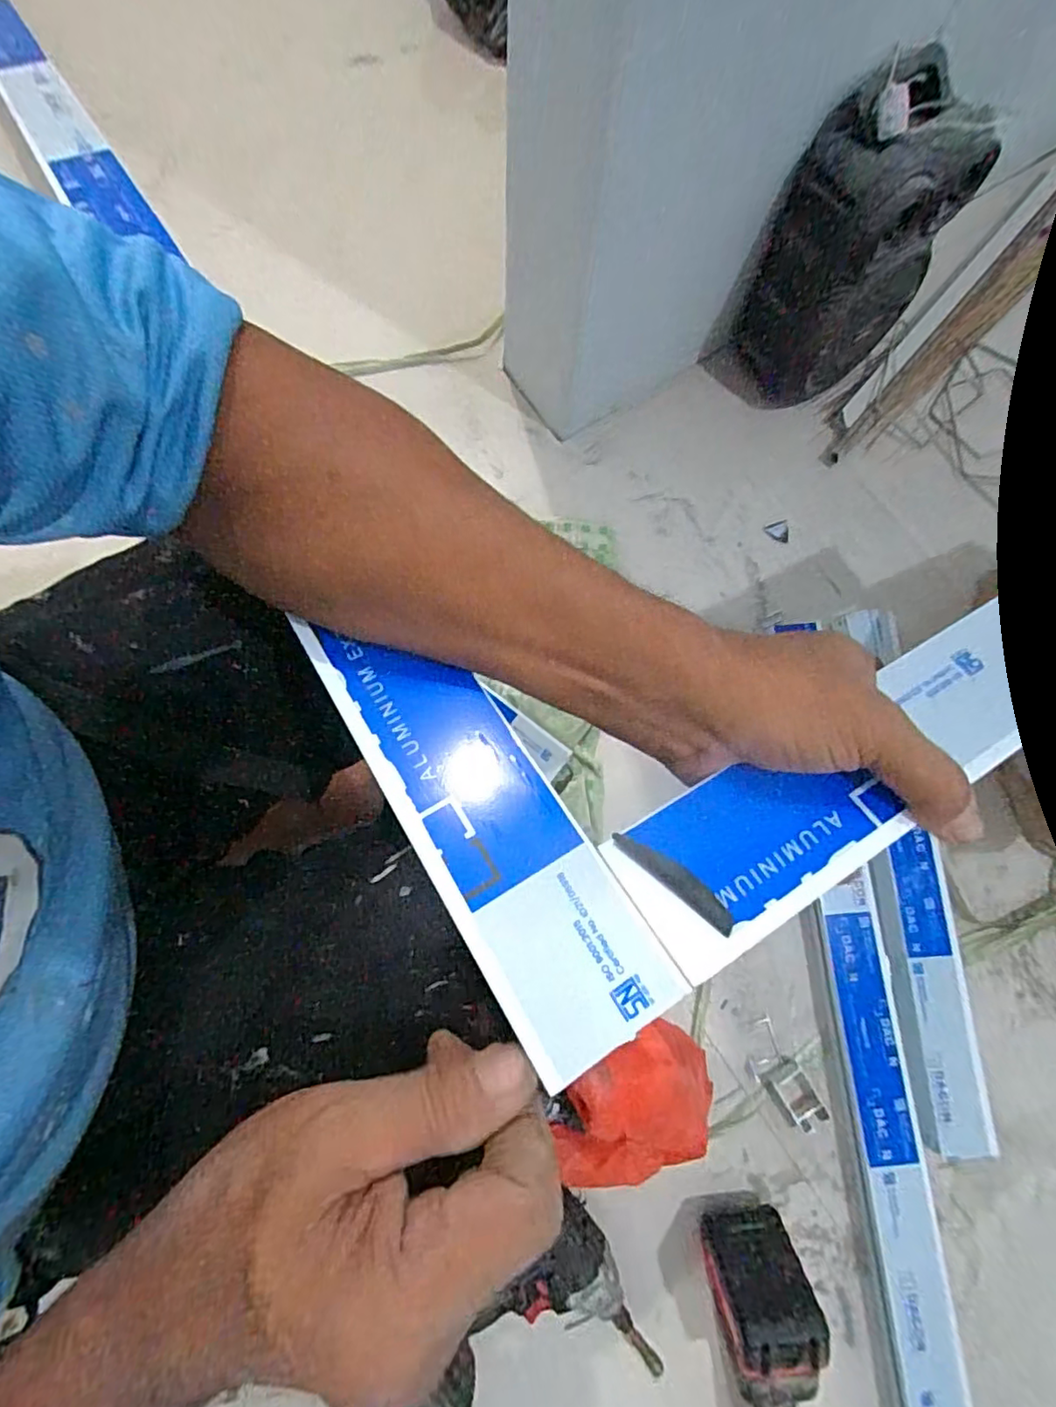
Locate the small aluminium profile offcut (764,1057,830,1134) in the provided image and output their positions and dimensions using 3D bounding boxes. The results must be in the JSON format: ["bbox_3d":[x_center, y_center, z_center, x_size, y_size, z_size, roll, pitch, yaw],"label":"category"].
[{"bbox_3d":[0.279,0.412,0.631,0.041,0.018,0.063,-29,80,-6],"label":"small aluminium profile offcut"}]

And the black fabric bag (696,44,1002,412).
[{"bbox_3d":[0.353,-0.499,0.686,0.160,0.288,0.191,43,81,8],"label":"black fabric bag"}]

